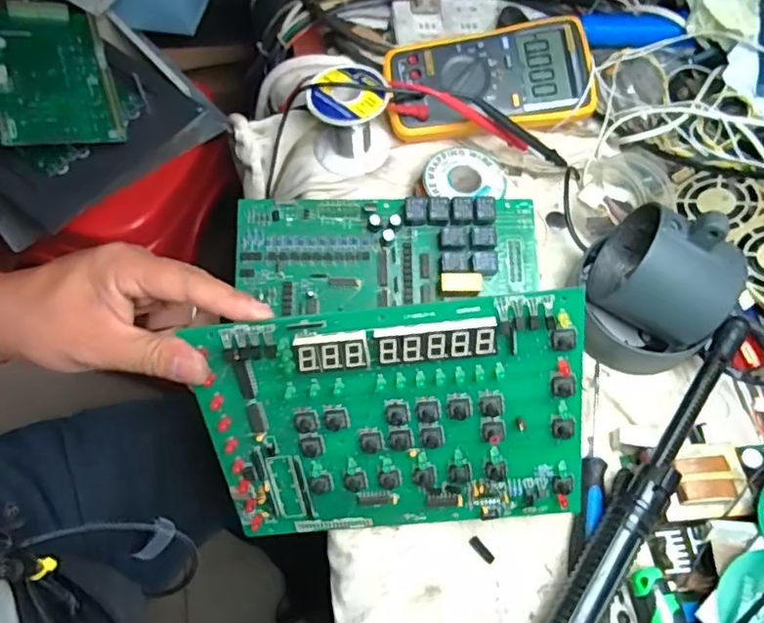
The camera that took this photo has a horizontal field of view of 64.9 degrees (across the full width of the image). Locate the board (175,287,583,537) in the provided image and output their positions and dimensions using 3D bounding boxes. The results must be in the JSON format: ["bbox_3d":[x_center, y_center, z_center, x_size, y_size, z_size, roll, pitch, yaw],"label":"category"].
[{"bbox_3d":[0.007,0.069,0.351,0.211,0.157,0.010,-6,28,6],"label":"board"}]

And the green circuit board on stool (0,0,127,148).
[{"bbox_3d":[-0.366,-0.266,0.666,0.117,0.014,0.205,-12,73,-26],"label":"green circuit board on stool"}]

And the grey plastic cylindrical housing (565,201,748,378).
[{"bbox_3d":[0.190,-0.017,0.423,0.079,0.108,0.105,-40,74,-19],"label":"grey plastic cylindrical housing"}]

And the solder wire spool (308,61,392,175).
[{"bbox_3d":[-0.026,-0.163,0.498,0.067,0.058,0.059,-1,65,-4],"label":"solder wire spool"}]

